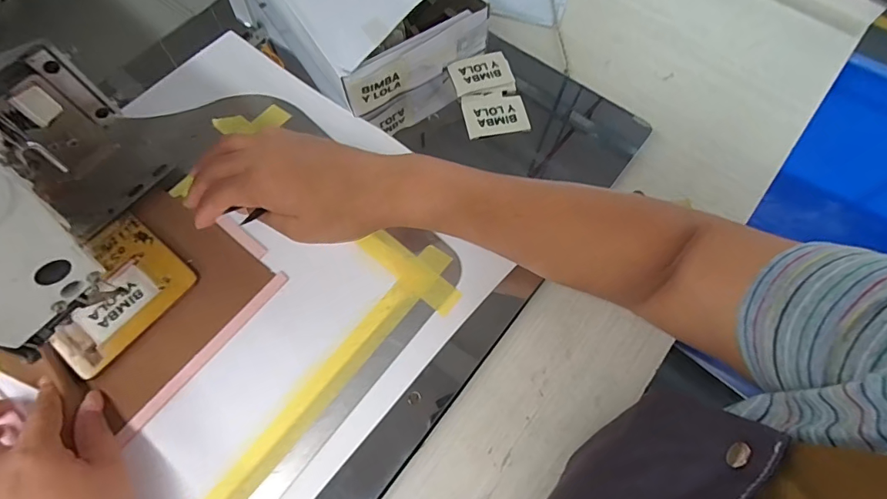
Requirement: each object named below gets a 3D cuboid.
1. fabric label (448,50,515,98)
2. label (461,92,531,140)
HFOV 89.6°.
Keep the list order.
[{"bbox_3d":[0.038,-0.173,0.441,0.058,0.008,0.043,-13,69,-5],"label":"fabric label"},{"bbox_3d":[0.049,-0.130,0.428,0.058,0.004,0.047,-9,72,-1],"label":"label"}]

